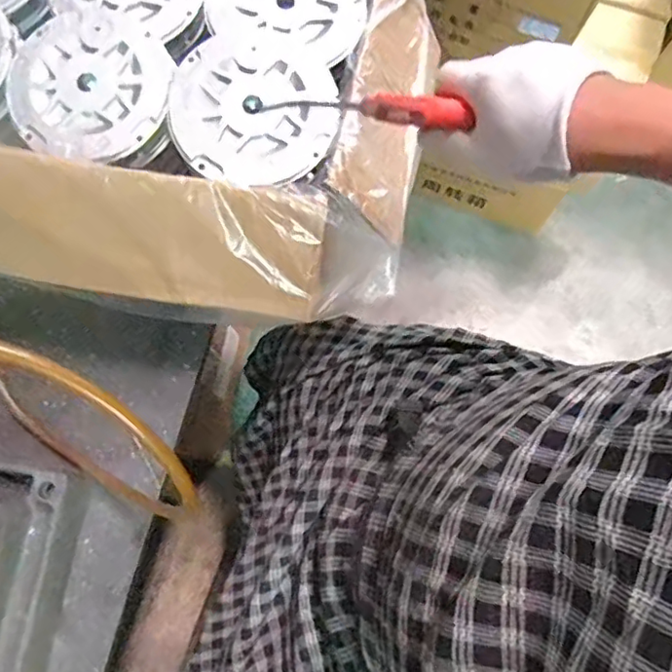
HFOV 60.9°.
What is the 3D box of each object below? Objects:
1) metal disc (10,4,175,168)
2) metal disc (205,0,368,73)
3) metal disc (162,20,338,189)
[{"bbox_3d":[-0.203,-0.209,0.479,0.133,0.018,0.128,0,75,0],"label":"metal disc"},{"bbox_3d":[-0.043,-0.290,0.497,0.132,0.010,0.135,0,75,0],"label":"metal disc"},{"bbox_3d":[-0.065,-0.191,0.472,0.131,0.019,0.138,0,75,0],"label":"metal disc"}]

